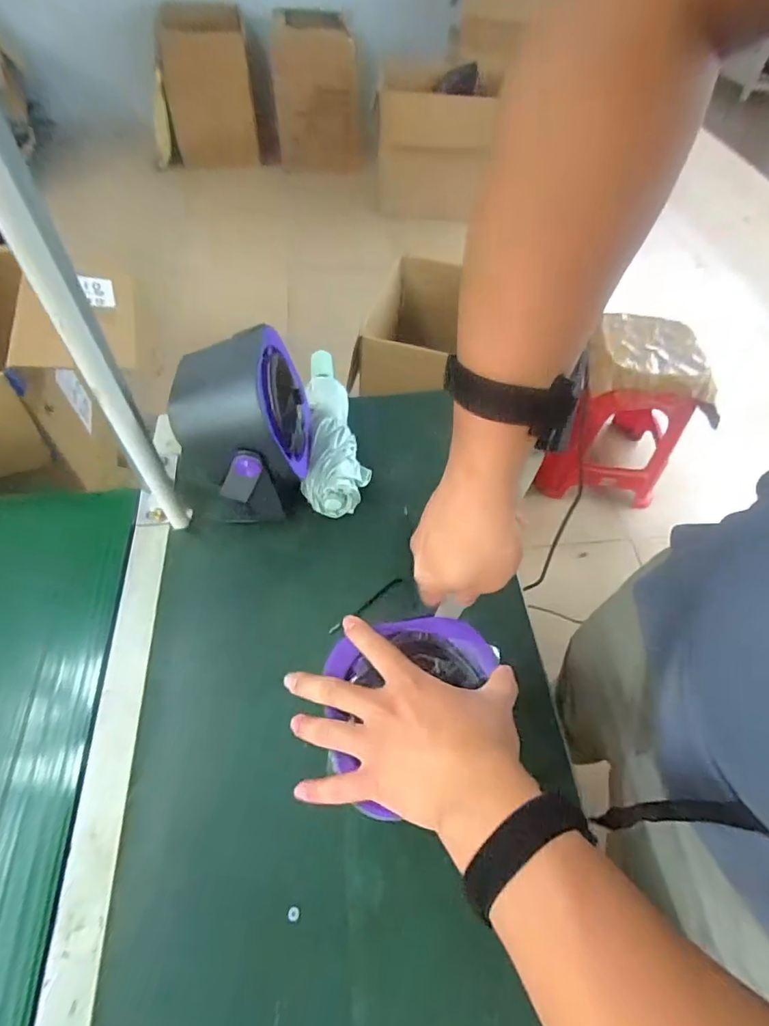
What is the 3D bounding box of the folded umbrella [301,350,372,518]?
[{"bbox_3d":[-0.063,-0.127,0.670,0.082,0.051,0.280,-1,55,-4],"label":"folded umbrella"}]

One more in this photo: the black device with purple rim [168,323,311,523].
[{"bbox_3d":[-0.154,-0.090,0.572,0.138,0.172,0.145,-4,56,-7],"label":"black device with purple rim"}]

